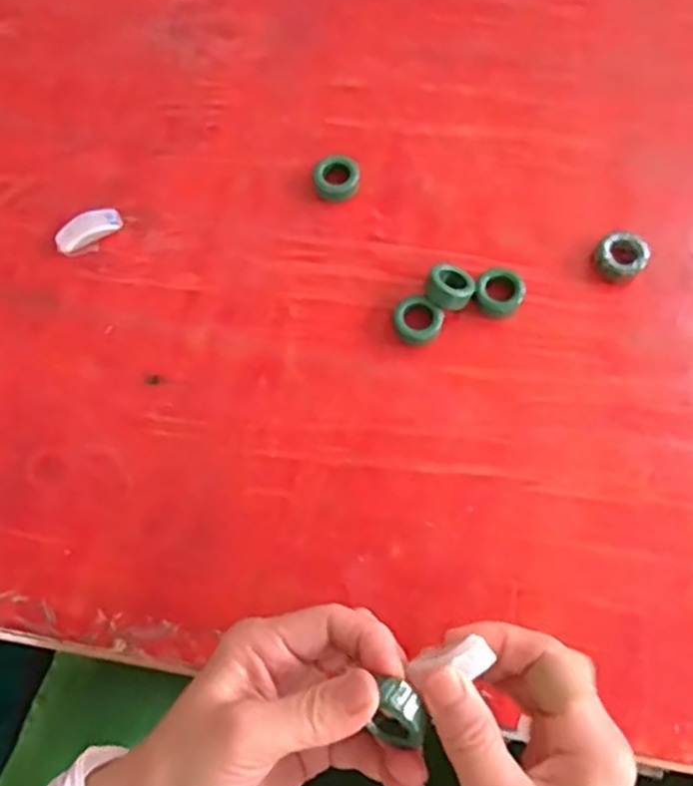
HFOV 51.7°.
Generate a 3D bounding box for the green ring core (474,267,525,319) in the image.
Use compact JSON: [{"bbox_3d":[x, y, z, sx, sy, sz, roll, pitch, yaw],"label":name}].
[{"bbox_3d":[0.097,-0.064,0.454,0.028,0.018,0.027,-1,69,3],"label":"green ring core"}]

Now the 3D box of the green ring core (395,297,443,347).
[{"bbox_3d":[0.045,-0.045,0.450,0.029,0.011,0.028,-1,69,3],"label":"green ring core"}]

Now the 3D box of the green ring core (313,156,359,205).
[{"bbox_3d":[-0.006,-0.147,0.492,0.031,0.015,0.030,-1,69,3],"label":"green ring core"}]

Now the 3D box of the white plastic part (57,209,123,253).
[{"bbox_3d":[-0.178,-0.113,0.492,0.045,0.011,0.017,-32,71,-9],"label":"white plastic part"}]

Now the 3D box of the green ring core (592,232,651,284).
[{"bbox_3d":[0.177,-0.088,0.462,0.031,0.014,0.030,-1,69,3],"label":"green ring core"}]

